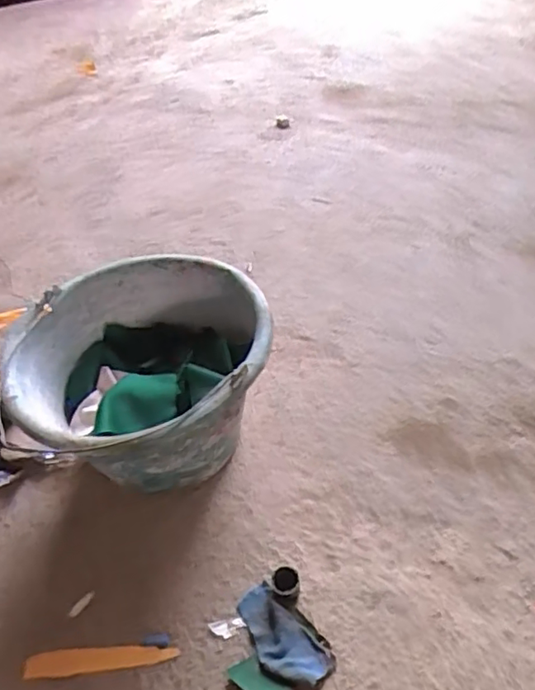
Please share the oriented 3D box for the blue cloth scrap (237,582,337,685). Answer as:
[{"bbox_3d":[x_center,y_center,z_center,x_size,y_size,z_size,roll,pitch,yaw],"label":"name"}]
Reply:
[{"bbox_3d":[0.009,0.249,0.497,0.045,0.011,0.093,-36,52,-28],"label":"blue cloth scrap"}]

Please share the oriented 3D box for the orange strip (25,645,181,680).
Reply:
[{"bbox_3d":[-0.140,0.263,0.493,0.125,0.004,0.021,-7,44,-2],"label":"orange strip"}]

